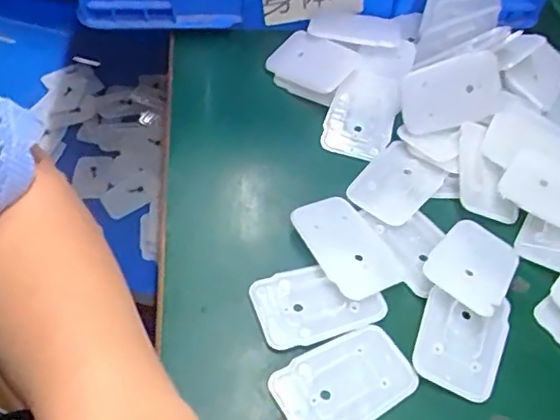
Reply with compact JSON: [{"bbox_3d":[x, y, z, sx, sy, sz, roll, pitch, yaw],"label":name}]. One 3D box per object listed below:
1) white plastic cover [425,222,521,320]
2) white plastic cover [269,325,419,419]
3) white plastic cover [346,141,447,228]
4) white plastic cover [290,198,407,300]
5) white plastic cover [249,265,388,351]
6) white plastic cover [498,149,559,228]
[{"bbox_3d":[0.113,0.029,0.343,0.044,0.012,0.065,34,57,22],"label":"white plastic cover"},{"bbox_3d":[0.033,0.086,0.298,0.068,0.004,0.044,-23,56,-21],"label":"white plastic cover"},{"bbox_3d":[0.074,-0.017,0.383,0.044,0.005,0.062,33,56,21],"label":"white plastic cover"},{"bbox_3d":[0.039,0.019,0.347,0.043,0.009,0.066,-25,57,-21],"label":"white plastic cover"},{"bbox_3d":[0.021,0.049,0.325,0.066,0.004,0.044,-14,53,-14],"label":"white plastic cover"},{"bbox_3d":[0.176,-0.010,0.372,0.069,0.007,0.050,36,59,15],"label":"white plastic cover"}]

